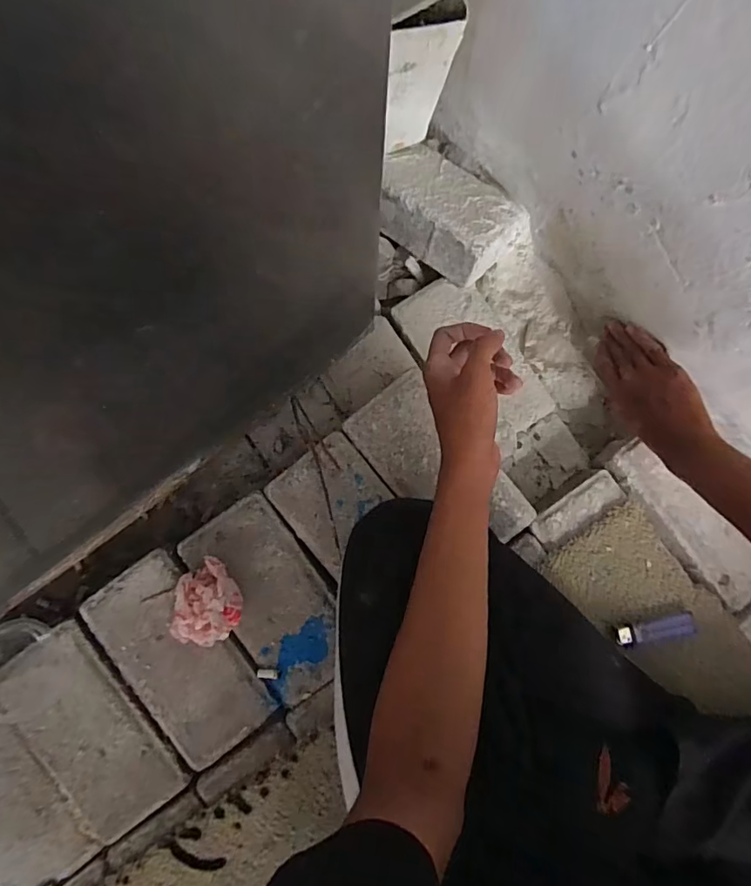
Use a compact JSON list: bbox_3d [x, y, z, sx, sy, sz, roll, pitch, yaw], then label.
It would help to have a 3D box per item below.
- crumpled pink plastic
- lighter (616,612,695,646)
[{"bbox_3d":[-0.161,0.153,0.490,0.056,0.061,0.077,7,85,-5],"label":"crumpled pink plastic"},{"bbox_3d":[0.287,0.192,0.514,0.087,0.011,0.022,-10,86,-6],"label":"lighter"}]

